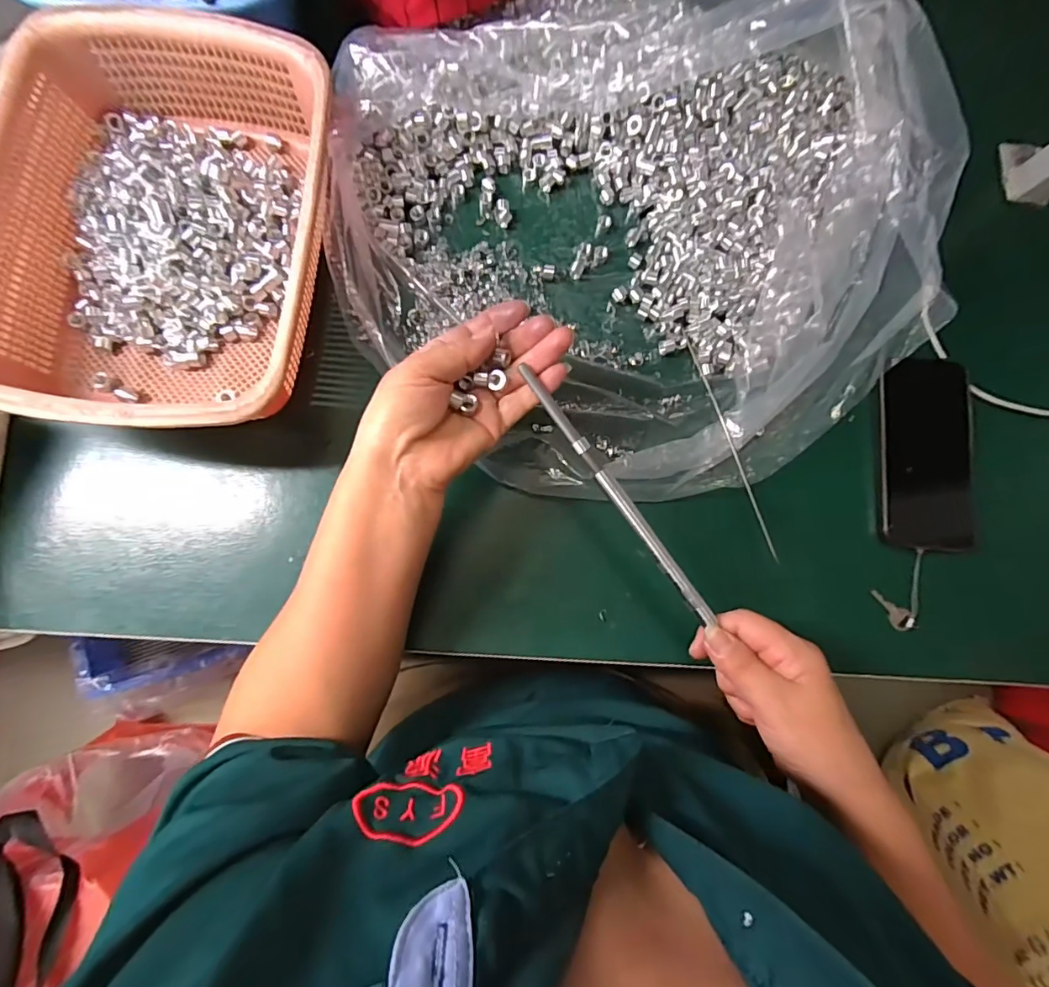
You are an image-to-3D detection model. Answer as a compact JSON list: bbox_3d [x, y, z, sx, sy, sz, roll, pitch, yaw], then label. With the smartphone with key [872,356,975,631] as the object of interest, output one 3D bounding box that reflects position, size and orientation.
[{"bbox_3d":[0.332,-0.004,0.409,0.078,0.008,0.218,3,81,-5],"label":"smartphone with key"}]

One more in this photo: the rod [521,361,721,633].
[{"bbox_3d":[0.063,0.003,0.329,0.010,0.005,0.202,-38,94,-6],"label":"rod"}]

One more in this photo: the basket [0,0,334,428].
[{"bbox_3d":[-0.251,-0.184,0.351,0.214,0.067,0.293,5,81,-4],"label":"basket"}]

